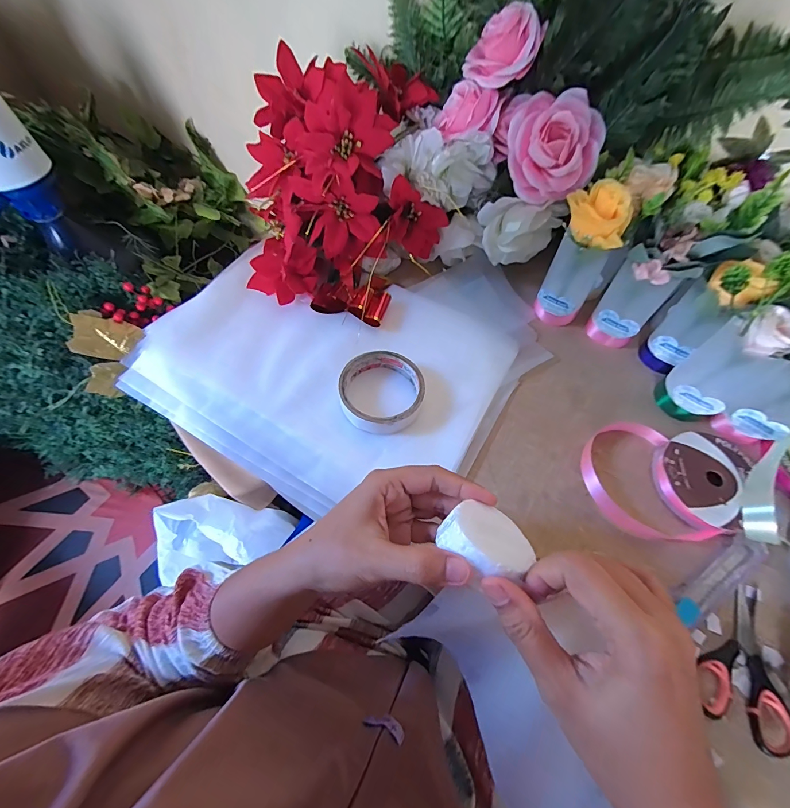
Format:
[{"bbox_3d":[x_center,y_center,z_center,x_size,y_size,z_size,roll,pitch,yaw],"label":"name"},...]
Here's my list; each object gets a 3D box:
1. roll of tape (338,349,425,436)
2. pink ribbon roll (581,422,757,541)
[{"bbox_3d":[-0.013,-0.015,0.377,0.083,0.026,0.088,2,62,-4],"label":"roll of tape"},{"bbox_3d":[0.264,0.072,0.347,0.156,0.029,0.109,11,62,1],"label":"pink ribbon roll"}]

